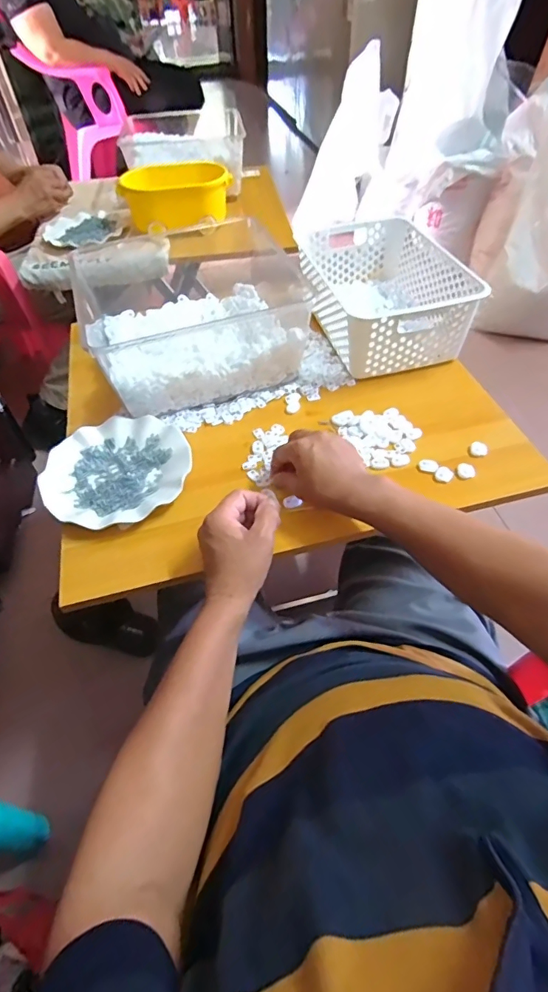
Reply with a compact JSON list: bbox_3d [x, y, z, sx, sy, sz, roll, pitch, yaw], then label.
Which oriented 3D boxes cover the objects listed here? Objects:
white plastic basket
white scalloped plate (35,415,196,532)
[{"bbox_3d":[0.177,-0.331,0.776,0.212,0.103,0.301,-13,50,-8],"label":"white plastic basket"},{"bbox_3d":[-0.199,-0.033,0.610,0.178,0.022,0.182,-2,49,2],"label":"white scalloped plate"}]

